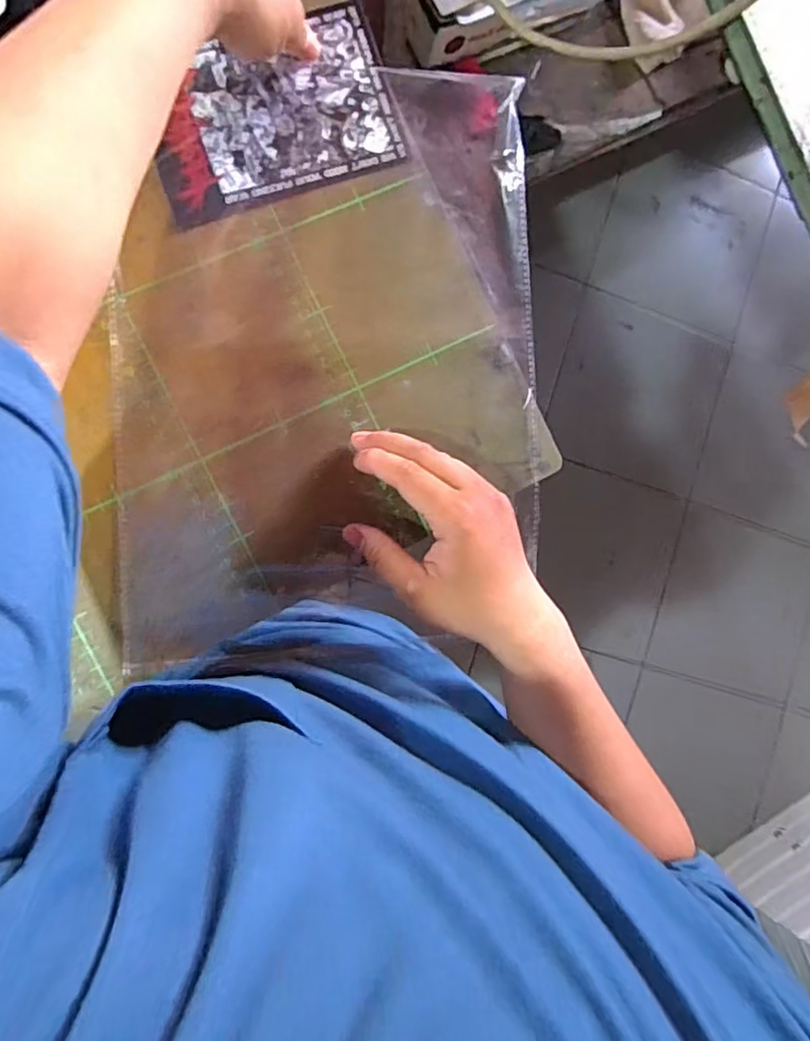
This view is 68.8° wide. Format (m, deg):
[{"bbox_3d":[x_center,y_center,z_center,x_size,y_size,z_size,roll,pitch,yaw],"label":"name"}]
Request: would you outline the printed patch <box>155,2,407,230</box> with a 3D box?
[{"bbox_3d":[-0.079,-0.243,0.355,0.150,0.005,0.092,-24,92,-9],"label":"printed patch"}]

